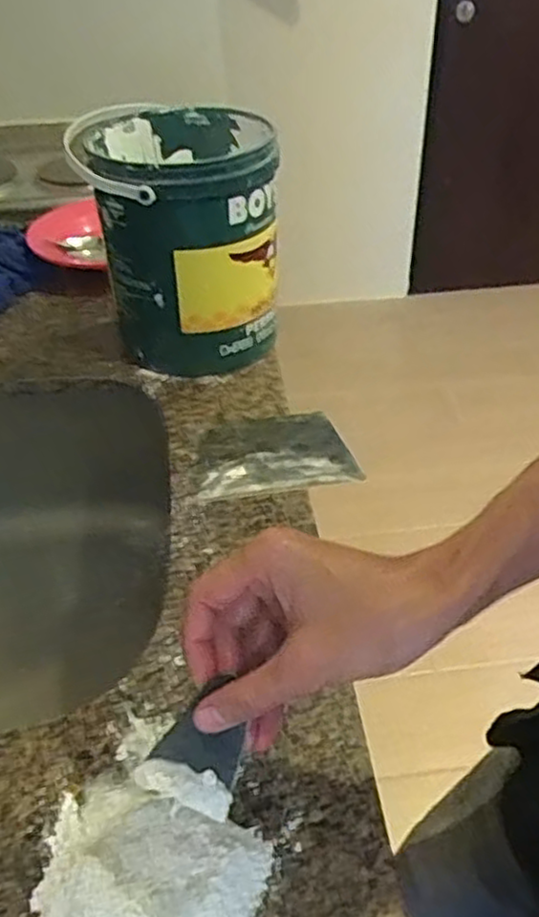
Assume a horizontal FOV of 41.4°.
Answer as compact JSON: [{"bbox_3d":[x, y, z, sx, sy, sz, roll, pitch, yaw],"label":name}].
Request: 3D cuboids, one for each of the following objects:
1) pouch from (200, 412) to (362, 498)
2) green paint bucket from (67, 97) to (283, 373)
[{"bbox_3d":[0.002,-0.003,0.608,0.129,0.011,0.095,-12,41,-9],"label":"pouch"},{"bbox_3d":[-0.079,-0.209,0.692,0.168,0.202,0.171,-8,41,-5],"label":"green paint bucket"}]

